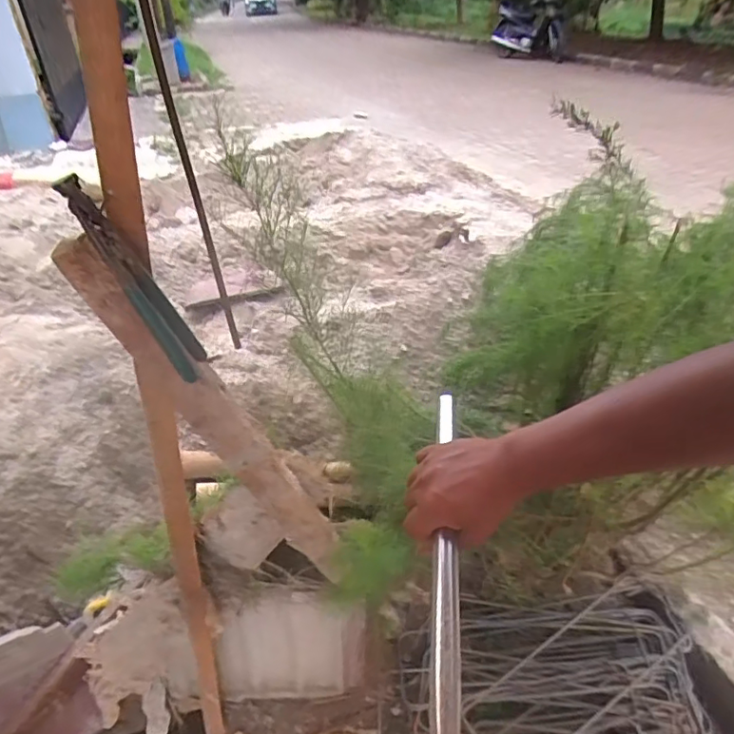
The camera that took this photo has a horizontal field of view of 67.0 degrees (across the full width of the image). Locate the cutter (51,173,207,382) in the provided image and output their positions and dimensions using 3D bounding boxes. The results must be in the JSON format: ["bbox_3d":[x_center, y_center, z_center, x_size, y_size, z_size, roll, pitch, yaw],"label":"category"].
[{"bbox_3d":[-0.224,-0.082,0.543,0.015,0.216,0.050,-12,35,20],"label":"cutter"}]

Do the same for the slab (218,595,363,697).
[{"bbox_3d":[-0.155,0.579,1.150,0.301,0.340,0.076,-1,40,-5],"label":"slab"}]

